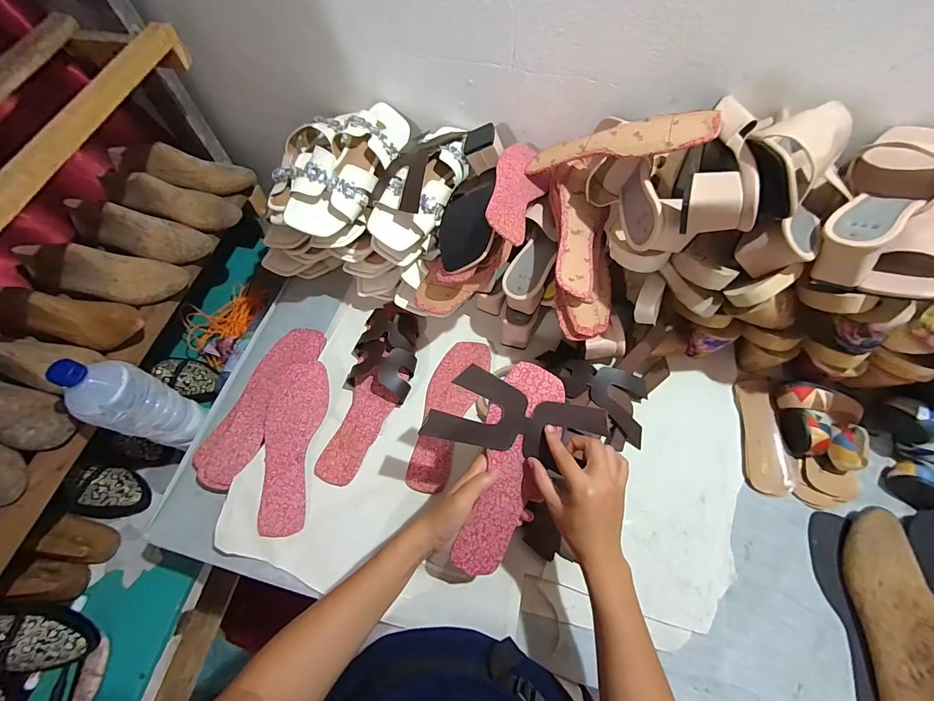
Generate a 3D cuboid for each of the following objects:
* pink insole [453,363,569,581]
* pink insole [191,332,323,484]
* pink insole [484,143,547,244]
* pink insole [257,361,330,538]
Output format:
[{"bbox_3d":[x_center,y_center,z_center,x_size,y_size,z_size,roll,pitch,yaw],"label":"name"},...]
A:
[{"bbox_3d":[0.041,0.136,0.443,0.071,0.004,0.243,19,94,-5],"label":"pink insole"},{"bbox_3d":[-0.308,0.072,0.599,0.078,0.014,0.256,22,67,15],"label":"pink insole"},{"bbox_3d":[0.070,-0.220,0.540,0.072,0.013,0.228,30,48,-20],"label":"pink insole"},{"bbox_3d":[-0.254,0.132,0.569,0.080,0.008,0.236,6,68,-4],"label":"pink insole"}]

